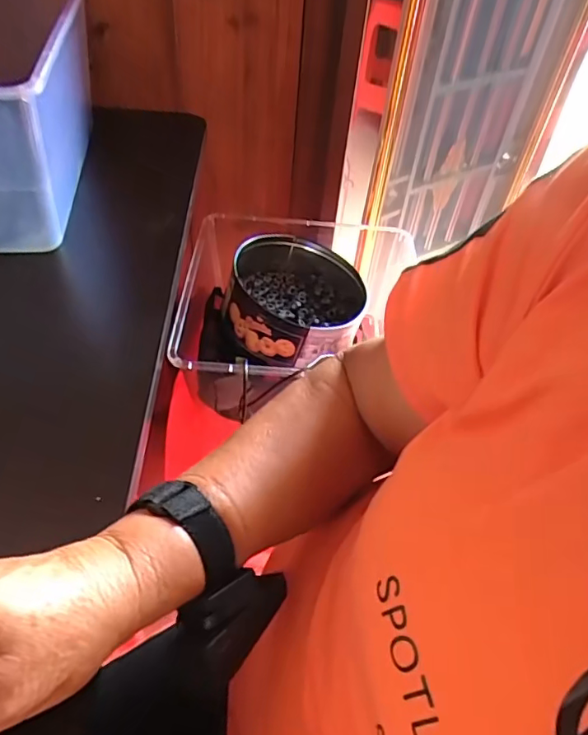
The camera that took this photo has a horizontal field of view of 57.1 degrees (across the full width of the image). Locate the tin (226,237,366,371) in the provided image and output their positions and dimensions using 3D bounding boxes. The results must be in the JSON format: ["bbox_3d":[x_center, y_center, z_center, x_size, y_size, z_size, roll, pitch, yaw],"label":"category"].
[{"bbox_3d":[0.004,-0.096,0.723,0.182,0.079,0.194,6,48,-1],"label":"tin"}]

